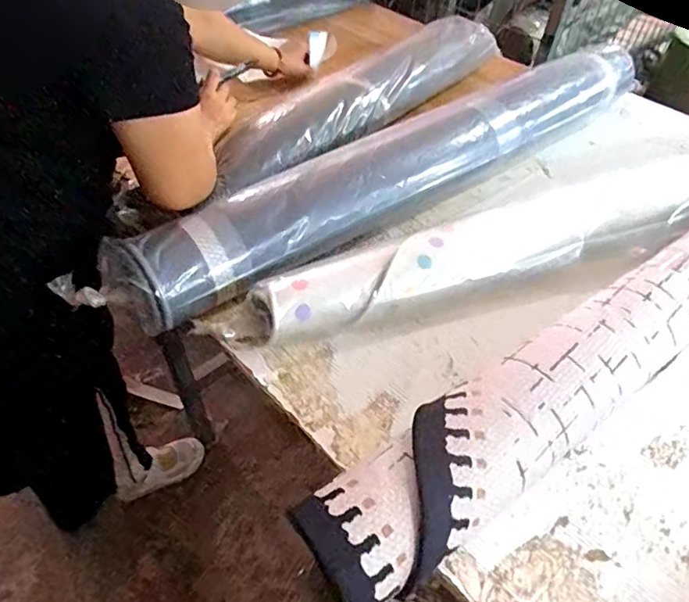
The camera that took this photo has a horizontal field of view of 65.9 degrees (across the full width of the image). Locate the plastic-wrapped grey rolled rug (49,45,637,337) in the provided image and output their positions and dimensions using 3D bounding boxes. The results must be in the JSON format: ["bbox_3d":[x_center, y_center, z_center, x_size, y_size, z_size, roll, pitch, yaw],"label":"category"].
[{"bbox_3d":[0.131,-0.245,0.937,1.192,0.116,0.148,-25,52,-31],"label":"plastic-wrapped grey rolled rug"}]

